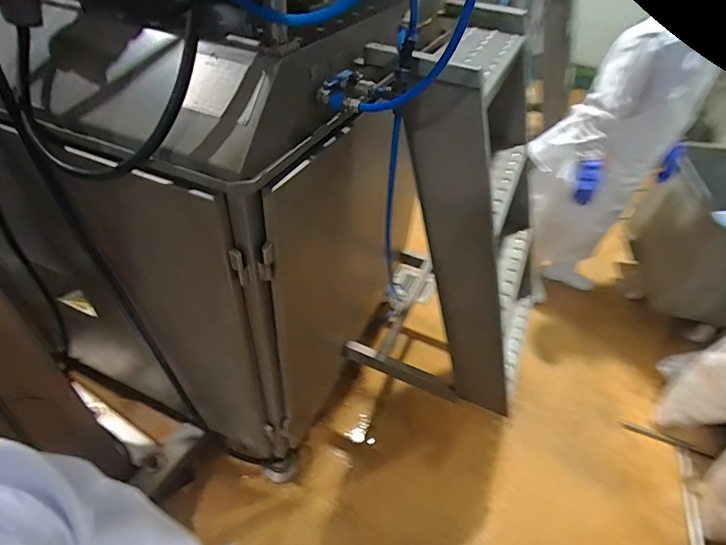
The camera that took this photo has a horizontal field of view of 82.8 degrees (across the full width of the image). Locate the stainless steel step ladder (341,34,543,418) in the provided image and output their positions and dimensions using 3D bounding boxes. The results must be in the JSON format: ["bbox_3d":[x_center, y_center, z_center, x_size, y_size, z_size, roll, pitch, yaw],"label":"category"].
[{"bbox_3d":[0.322,-0.109,1.173,0.491,0.954,0.562,20,46,14],"label":"stainless steel step ladder"}]

